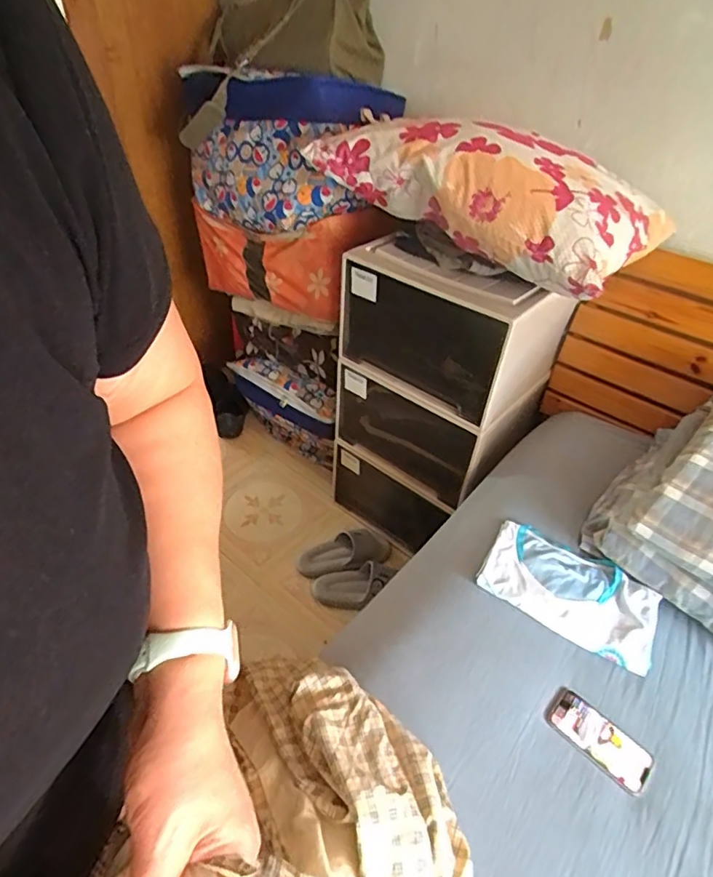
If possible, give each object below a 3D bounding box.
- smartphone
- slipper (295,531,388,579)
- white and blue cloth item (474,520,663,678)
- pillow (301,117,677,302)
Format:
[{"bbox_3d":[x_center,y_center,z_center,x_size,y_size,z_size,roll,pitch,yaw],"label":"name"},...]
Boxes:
[{"bbox_3d":[0.365,0.452,0.793,0.149,0.014,0.072,34,49,30],"label":"smartphone"},{"bbox_3d":[-0.033,0.341,1.555,0.274,0.065,0.129,-11,43,-17],"label":"slipper"},{"bbox_3d":[0.385,0.270,0.953,0.296,0.020,0.178,26,49,19],"label":"white and blue cloth item"},{"bbox_3d":[0.294,-0.539,1.109,0.632,0.194,0.451,28,47,25],"label":"pillow"}]

